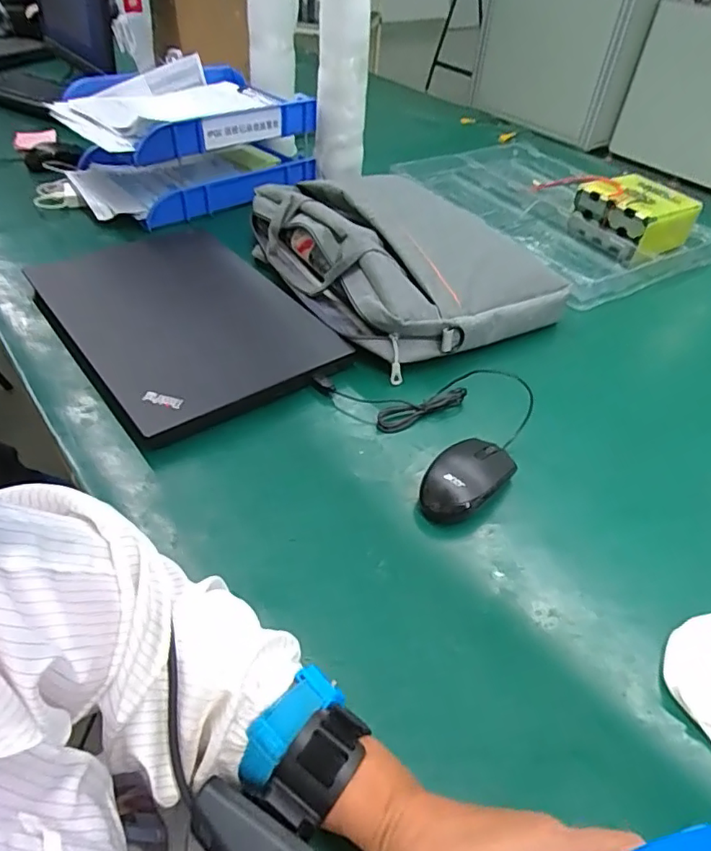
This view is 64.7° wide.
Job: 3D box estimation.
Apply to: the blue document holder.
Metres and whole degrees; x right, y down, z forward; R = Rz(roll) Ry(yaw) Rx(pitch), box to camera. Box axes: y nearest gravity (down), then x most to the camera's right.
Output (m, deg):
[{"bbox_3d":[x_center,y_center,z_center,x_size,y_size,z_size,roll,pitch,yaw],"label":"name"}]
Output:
[{"bbox_3d":[-0.263,-0.459,0.906,0.373,0.173,0.230,-31,55,-31],"label":"blue document holder"}]

